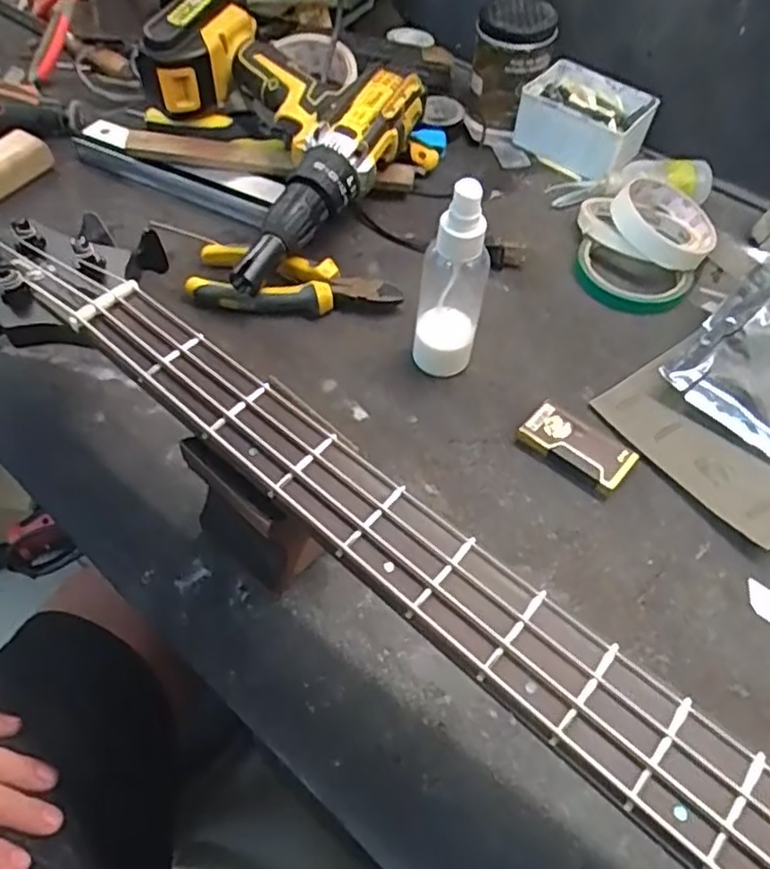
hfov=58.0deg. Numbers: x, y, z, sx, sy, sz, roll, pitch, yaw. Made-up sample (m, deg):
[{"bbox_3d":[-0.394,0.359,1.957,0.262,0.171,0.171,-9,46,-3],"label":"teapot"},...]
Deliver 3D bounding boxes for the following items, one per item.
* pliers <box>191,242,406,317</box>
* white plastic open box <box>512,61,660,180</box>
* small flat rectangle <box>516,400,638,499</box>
[{"bbox_3d":[-0.065,-0.112,0.507,0.148,0.025,0.052,3,54,1],"label":"pliers"},{"bbox_3d":[0.182,-0.283,0.630,0.110,0.045,0.082,33,60,20],"label":"white plastic open box"},{"bbox_3d":[0.124,0.007,0.445,0.069,0.014,0.038,34,60,21],"label":"small flat rectangle"}]

